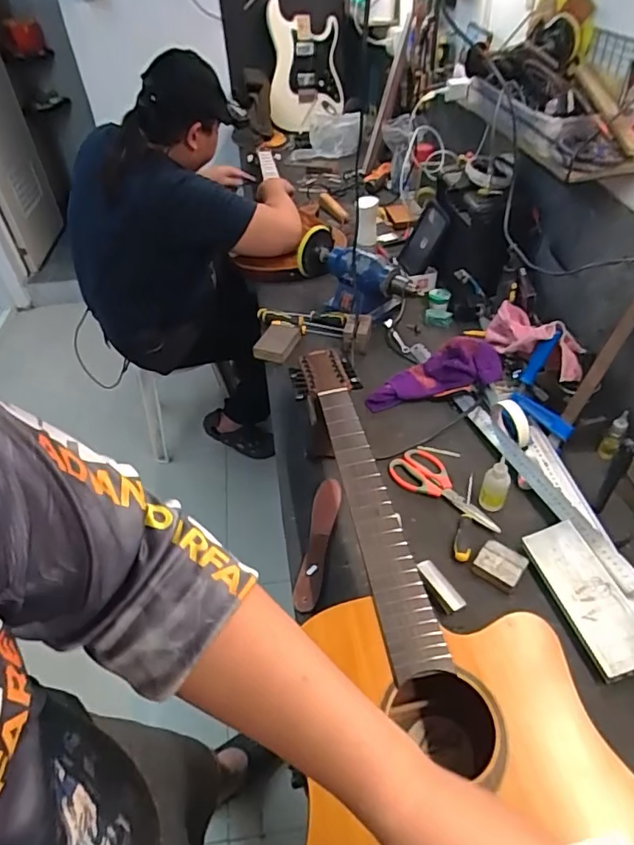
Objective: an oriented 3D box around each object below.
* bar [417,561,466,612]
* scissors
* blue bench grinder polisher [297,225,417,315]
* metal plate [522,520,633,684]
[{"bbox_3d":[0.172,0.224,0.726,0.025,0.011,0.083,-23,47,-19],"label":"bar"},{"bbox_3d":[0.212,0.108,0.851,0.080,0.018,0.199,-34,52,-28],"label":"scissors"},{"bbox_3d":[0.086,-0.335,1.211,0.120,0.126,0.299,-29,49,-24],"label":"blue bench grinder polisher"},{"bbox_3d":[0.351,0.224,0.685,0.074,0.015,0.199,-24,44,5],"label":"metal plate"}]

